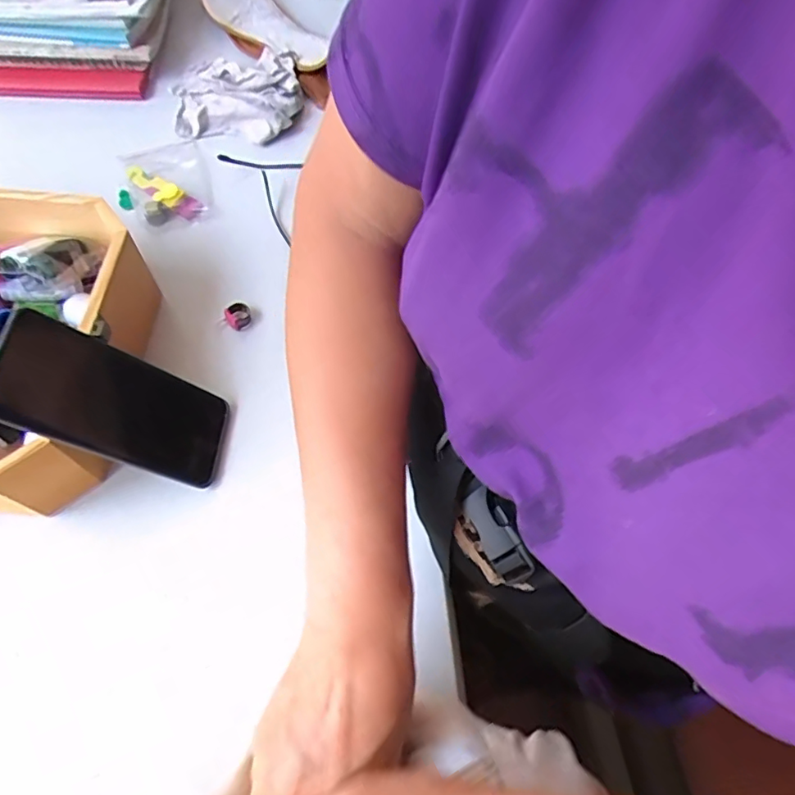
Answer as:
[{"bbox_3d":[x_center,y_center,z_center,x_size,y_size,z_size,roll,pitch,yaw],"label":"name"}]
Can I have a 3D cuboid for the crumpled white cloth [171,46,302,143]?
[{"bbox_3d":[-0.176,-0.334,0.629,0.133,0.026,0.126,-11,65,-8],"label":"crumpled white cloth"}]

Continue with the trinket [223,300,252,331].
[{"bbox_3d":[-0.141,-0.072,0.510,0.021,0.019,0.022,1,64,-3],"label":"trinket"}]

